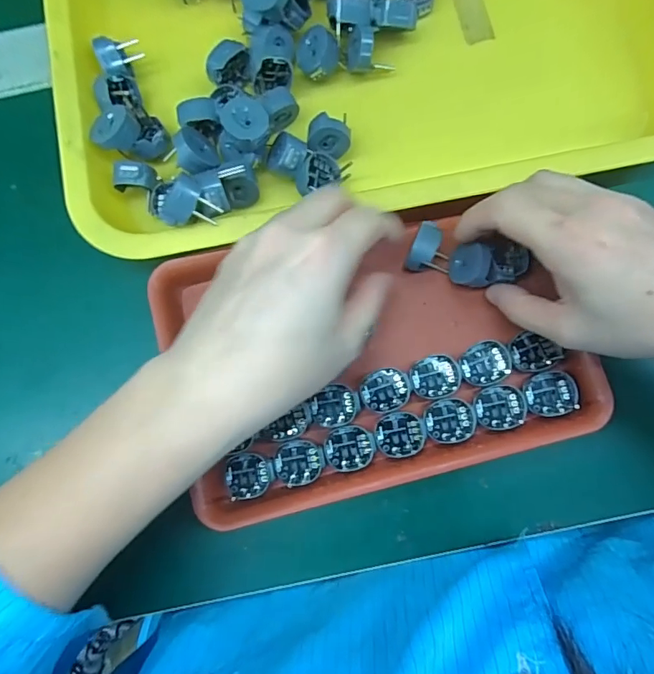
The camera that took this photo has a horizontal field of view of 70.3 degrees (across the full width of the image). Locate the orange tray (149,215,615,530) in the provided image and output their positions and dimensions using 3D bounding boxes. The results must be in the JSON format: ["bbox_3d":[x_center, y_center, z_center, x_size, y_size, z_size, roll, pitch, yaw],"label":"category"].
[{"bbox_3d":[0.026,0.007,0.273,0.227,0.026,0.155,-16,80,0],"label":"orange tray"}]

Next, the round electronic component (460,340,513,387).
[{"bbox_3d":[0.092,0.015,0.269,0.029,0.004,0.025,-13,80,0],"label":"round electronic component"}]

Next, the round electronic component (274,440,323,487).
[{"bbox_3d":[-0.016,0.072,0.265,0.027,0.004,0.025,0,81,2],"label":"round electronic component"}]

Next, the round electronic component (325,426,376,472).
[{"bbox_3d":[0.013,0.064,0.266,0.028,0.004,0.024,-10,80,1],"label":"round electronic component"}]

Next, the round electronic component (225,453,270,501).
[{"bbox_3d":[-0.046,0.080,0.264,0.025,0.004,0.025,0,81,2],"label":"round electronic component"}]

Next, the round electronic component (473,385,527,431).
[{"bbox_3d":[0.099,0.040,0.266,0.028,0.004,0.025,-2,81,2],"label":"round electronic component"}]

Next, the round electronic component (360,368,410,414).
[{"bbox_3d":[0.034,0.031,0.269,0.027,0.004,0.025,-2,81,2],"label":"round electronic component"}]

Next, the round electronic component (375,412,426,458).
[{"bbox_3d":[0.042,0.056,0.265,0.028,0.004,0.025,-1,81,2],"label":"round electronic component"}]

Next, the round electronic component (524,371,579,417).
[{"bbox_3d":[0.128,0.032,0.265,0.027,0.005,0.025,0,81,2],"label":"round electronic component"}]

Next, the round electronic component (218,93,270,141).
[{"bbox_3d":[-0.048,-0.127,0.276,0.026,0.021,0.029,-25,81,-2],"label":"round electronic component"}]

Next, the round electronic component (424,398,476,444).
[{"bbox_3d":[0.070,0.048,0.266,0.028,0.004,0.025,-1,81,2],"label":"round electronic component"}]

